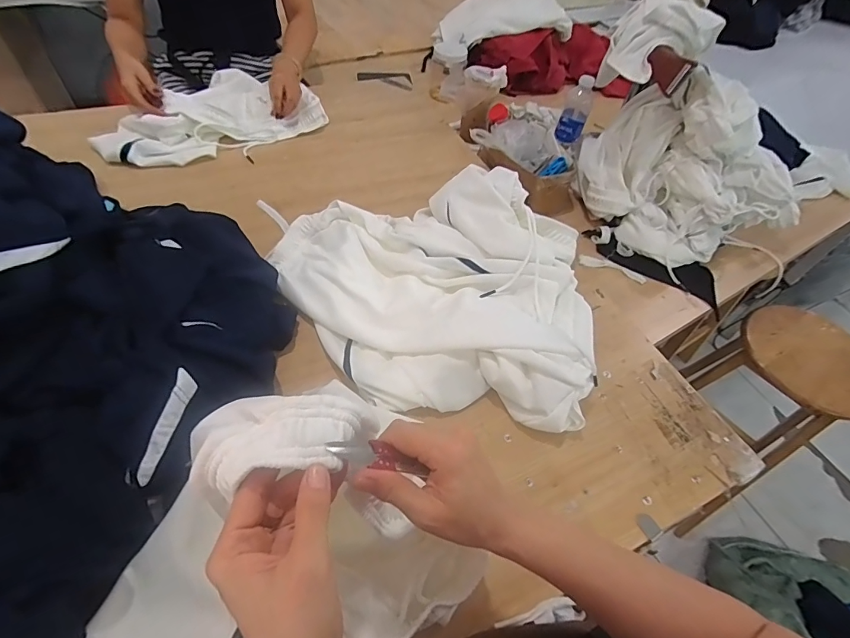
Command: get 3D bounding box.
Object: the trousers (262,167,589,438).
[{"bbox_3d":[0.007,-0.068,0.661,0.533,0.107,0.404,19,54,8],"label":"trousers"}]

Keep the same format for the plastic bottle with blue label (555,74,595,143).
[{"bbox_3d":[0.335,-0.458,0.949,0.057,0.148,0.060,20,53,8],"label":"plastic bottle with blue label"}]

